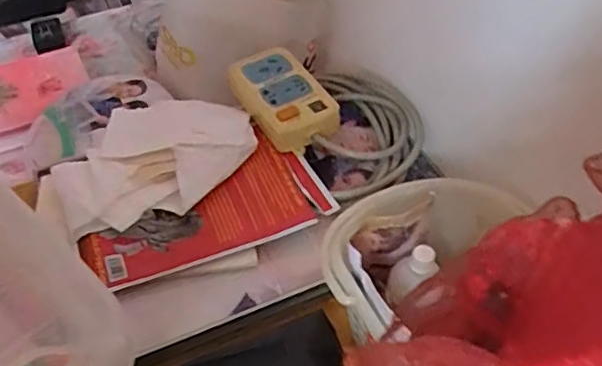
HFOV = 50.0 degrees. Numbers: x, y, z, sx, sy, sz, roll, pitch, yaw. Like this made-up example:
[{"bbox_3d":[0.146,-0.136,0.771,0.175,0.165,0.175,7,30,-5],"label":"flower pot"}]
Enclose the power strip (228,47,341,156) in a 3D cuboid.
[{"bbox_3d":[-0.020,-0.087,0.671,0.072,0.040,0.134,-26,52,-22],"label":"power strip"}]

